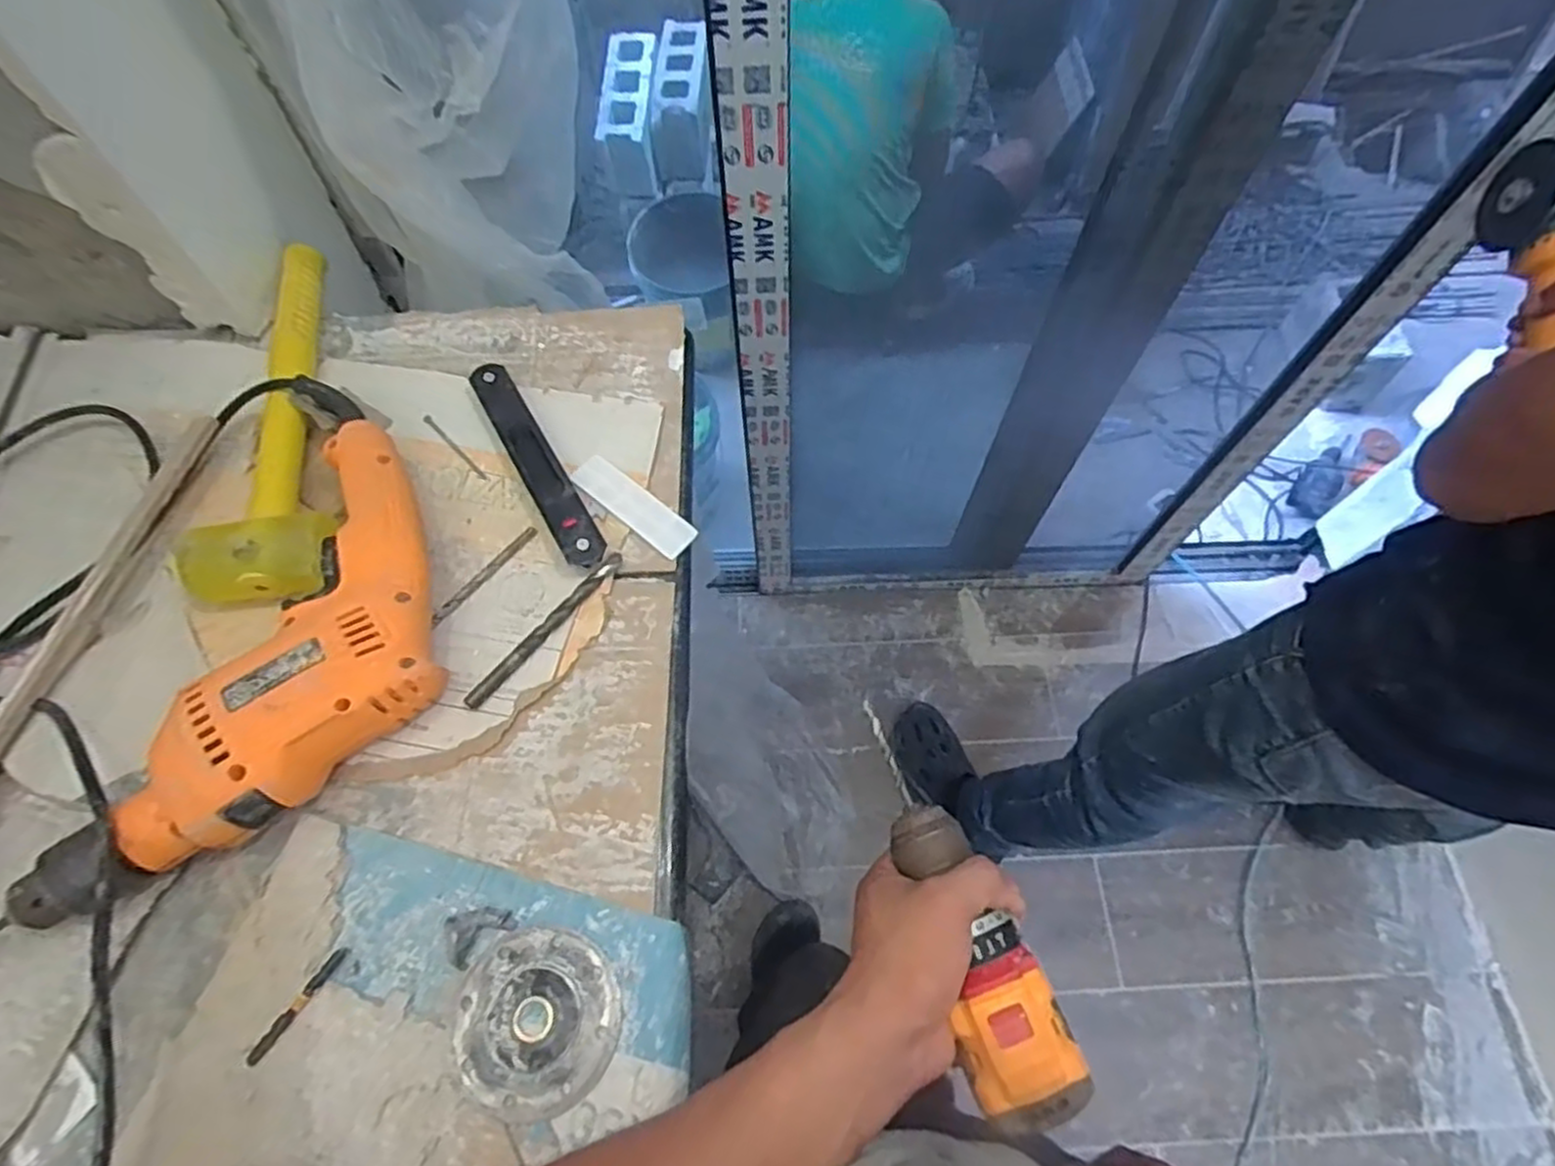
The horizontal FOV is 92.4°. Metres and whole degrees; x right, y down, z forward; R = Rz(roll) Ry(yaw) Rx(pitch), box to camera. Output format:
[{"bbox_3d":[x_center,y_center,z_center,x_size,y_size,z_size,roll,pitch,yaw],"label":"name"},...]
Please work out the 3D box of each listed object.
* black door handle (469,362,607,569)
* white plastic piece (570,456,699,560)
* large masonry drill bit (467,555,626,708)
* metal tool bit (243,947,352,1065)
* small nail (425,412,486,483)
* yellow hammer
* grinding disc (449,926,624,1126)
[{"bbox_3d":[-0.168,-0.087,0.515,0.026,0.012,0.183,-29,68,-12],"label":"black door handle"},{"bbox_3d":[-0.100,-0.054,0.517,0.096,0.009,0.029,35,70,16],"label":"white plastic piece"},{"bbox_3d":[-0.147,0.027,0.474,0.011,0.009,0.130,35,70,16],"label":"large masonry drill bit"},{"bbox_3d":[-0.246,0.217,0.383,0.007,0.004,0.061,31,69,14],"label":"metal tool bit"},{"bbox_3d":[-0.232,-0.098,0.535,0.005,0.006,0.072,-42,71,-17],"label":"small nail"},{"bbox_3d":[-0.358,-0.118,0.517,0.093,0.049,0.307,-16,66,-7],"label":"yellow hammer"},{"bbox_3d":[-0.124,0.225,0.383,0.082,0.009,0.081,0,65,1],"label":"grinding disc"}]

